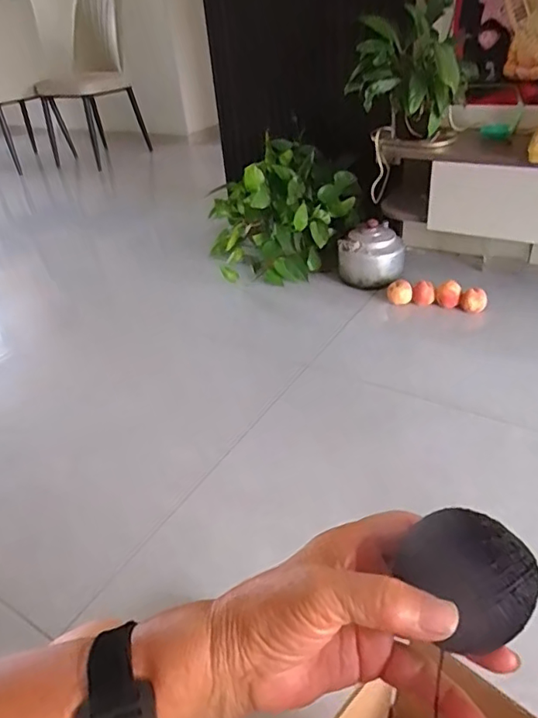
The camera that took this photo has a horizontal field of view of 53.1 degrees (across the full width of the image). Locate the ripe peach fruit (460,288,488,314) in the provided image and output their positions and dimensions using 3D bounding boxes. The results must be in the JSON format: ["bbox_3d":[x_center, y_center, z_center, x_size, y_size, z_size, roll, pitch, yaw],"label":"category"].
[{"bbox_3d":[0.558,-0.156,1.466,0.065,0.055,0.053,10,38,22],"label":"ripe peach fruit"}]

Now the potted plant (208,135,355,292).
[{"bbox_3d":[0.033,-0.490,1.761,0.439,0.327,0.400,-10,35,-6],"label":"potted plant"}]

